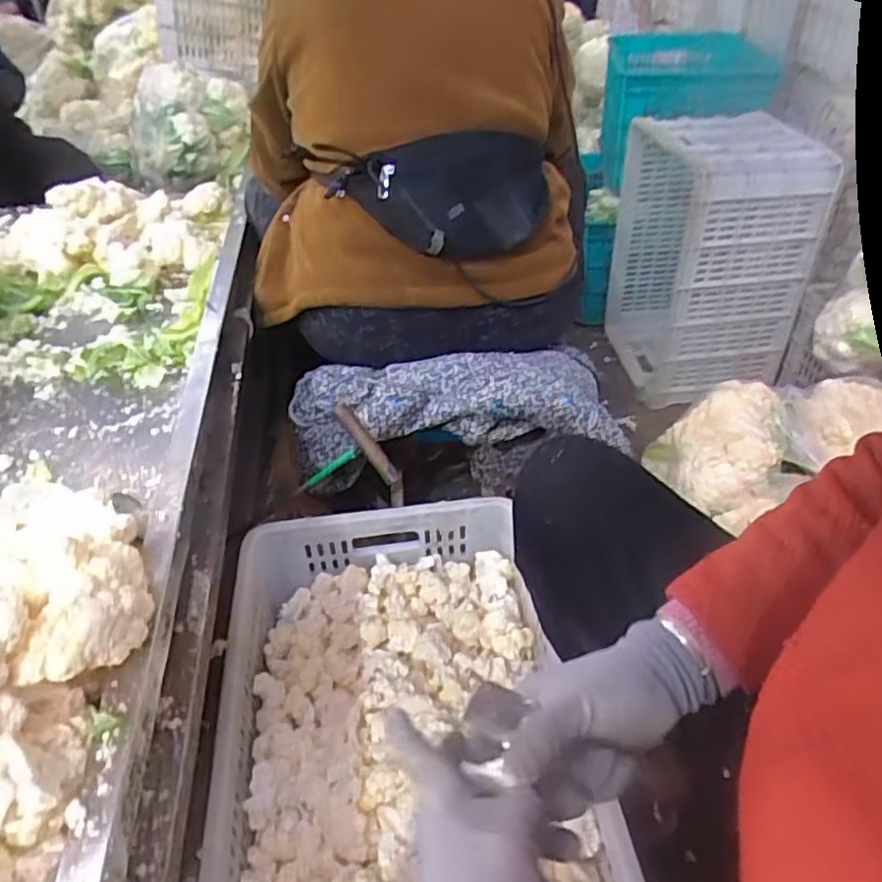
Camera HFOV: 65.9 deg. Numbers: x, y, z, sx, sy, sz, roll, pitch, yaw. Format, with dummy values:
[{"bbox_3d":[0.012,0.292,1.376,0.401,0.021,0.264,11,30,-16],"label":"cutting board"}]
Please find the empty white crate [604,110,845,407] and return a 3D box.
[{"bbox_3d":[0.545,-0.367,1.423,0.275,0.497,0.382,-6,39,-3],"label":"empty white crate"}]

